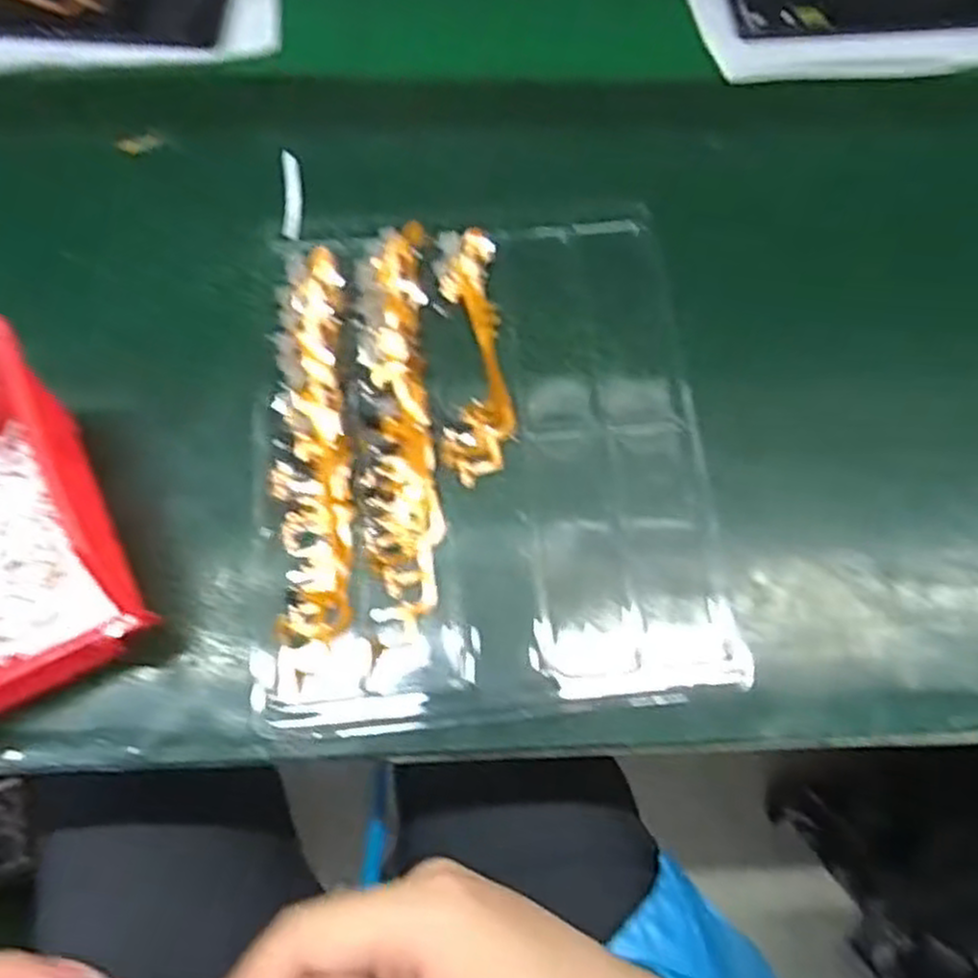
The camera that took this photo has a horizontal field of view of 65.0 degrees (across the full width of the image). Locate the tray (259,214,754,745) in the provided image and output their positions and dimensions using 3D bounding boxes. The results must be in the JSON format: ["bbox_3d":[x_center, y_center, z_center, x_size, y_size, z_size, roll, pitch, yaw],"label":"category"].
[{"bbox_3d":[-0.001,-0.024,0.386,0.215,0.013,0.256,-4,68,-4],"label":"tray"}]

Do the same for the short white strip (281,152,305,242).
[{"bbox_3d":[-0.110,-0.164,0.431,0.010,0.008,0.048,-2,87,-3],"label":"short white strip"}]

